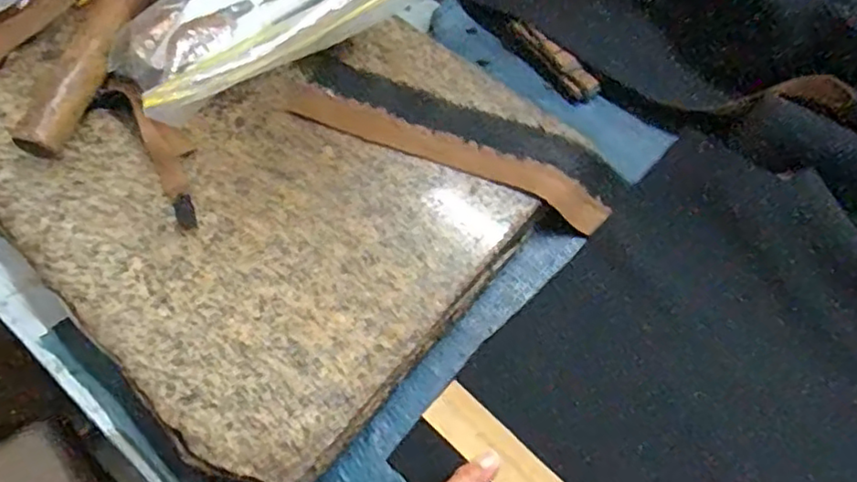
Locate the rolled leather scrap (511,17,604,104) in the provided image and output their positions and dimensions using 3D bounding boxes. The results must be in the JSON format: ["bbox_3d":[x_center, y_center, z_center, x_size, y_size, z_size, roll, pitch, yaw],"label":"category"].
[{"bbox_3d":[0.081,-0.119,0.428,0.072,0.014,0.019,41,71,16],"label":"rolled leather scrap"}]

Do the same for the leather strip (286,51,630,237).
[{"bbox_3d":[0.017,-0.059,0.387,0.197,0.027,0.046,20,67,8],"label":"leather strip"}]

